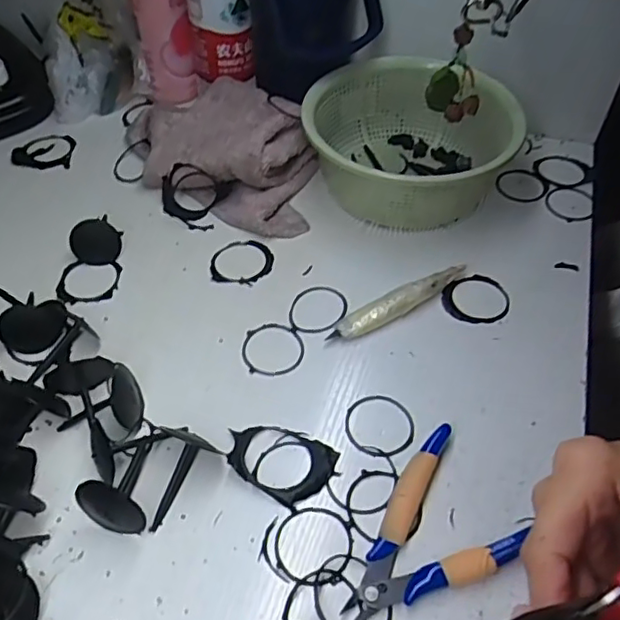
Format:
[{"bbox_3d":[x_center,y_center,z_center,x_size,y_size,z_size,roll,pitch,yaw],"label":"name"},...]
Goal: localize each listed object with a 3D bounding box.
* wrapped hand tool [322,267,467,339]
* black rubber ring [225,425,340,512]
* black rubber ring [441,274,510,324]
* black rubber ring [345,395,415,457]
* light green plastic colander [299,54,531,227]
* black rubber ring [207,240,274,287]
[{"bbox_3d":[0.066,-0.006,0.450,0.115,0.015,0.022,-26,55,-21],"label":"wrapped hand tool"},{"bbox_3d":[-0.019,0.088,0.371,0.066,0.012,0.046,23,54,18],"label":"black rubber ring"},{"bbox_3d":[0.125,-0.009,0.458,0.052,0.006,0.043,-11,51,-10],"label":"black rubber ring"},{"bbox_3d":[0.045,0.073,0.389,0.045,0.004,0.043,0,50,0],"label":"black rubber ring"},{"bbox_3d":[0.082,-0.138,0.520,0.169,0.080,0.169,0,50,0],"label":"light green plastic colander"},{"bbox_3d":[-0.054,-0.039,0.489,0.049,0.006,0.045,0,50,0],"label":"black rubber ring"}]

